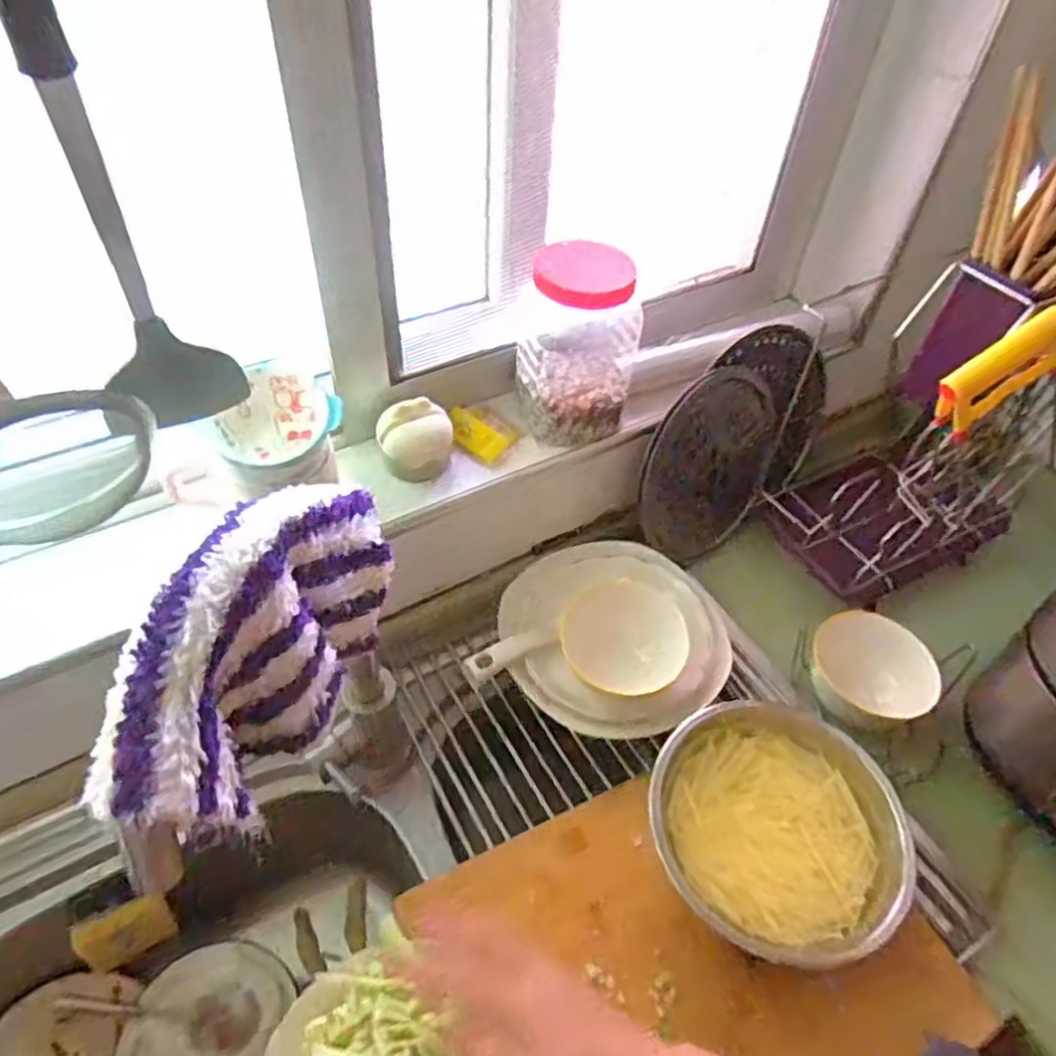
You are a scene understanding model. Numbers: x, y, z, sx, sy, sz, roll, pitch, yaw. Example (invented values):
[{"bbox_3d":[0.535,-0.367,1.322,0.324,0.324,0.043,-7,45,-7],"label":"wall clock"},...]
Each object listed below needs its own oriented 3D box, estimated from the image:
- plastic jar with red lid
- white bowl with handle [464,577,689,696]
[{"bbox_3d":[0.044,-0.160,0.666,0.103,0.157,0.092,5,48,1],"label":"plastic jar with red lid"},{"bbox_3d":[0.050,0.116,0.652,0.182,0.056,0.104,-15,51,-17],"label":"white bowl with handle"}]

